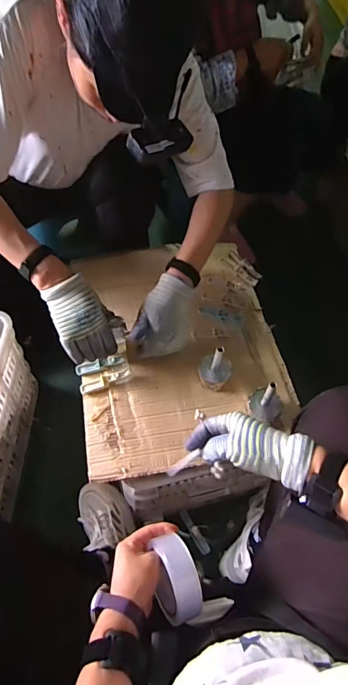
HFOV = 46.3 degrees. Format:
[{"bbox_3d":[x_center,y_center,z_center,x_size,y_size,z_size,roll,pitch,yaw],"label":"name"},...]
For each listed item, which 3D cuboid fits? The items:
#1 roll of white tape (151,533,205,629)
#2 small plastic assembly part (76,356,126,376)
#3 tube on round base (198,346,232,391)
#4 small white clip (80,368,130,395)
[{"bbox_3d":[0.002,0.319,0.544,0.049,0.080,0.094,-11,59,-12],"label":"roll of white tape"},{"bbox_3d":[-0.146,0.046,0.811,0.098,0.023,0.021,-14,60,-14],"label":"small plastic assembly part"},{"bbox_3d":[0.079,0.046,0.774,0.065,0.106,0.056,20,58,8],"label":"tube on round base"},{"bbox_3d":[-0.134,0.073,0.792,0.098,0.012,0.028,-21,61,-17],"label":"small white clip"}]

